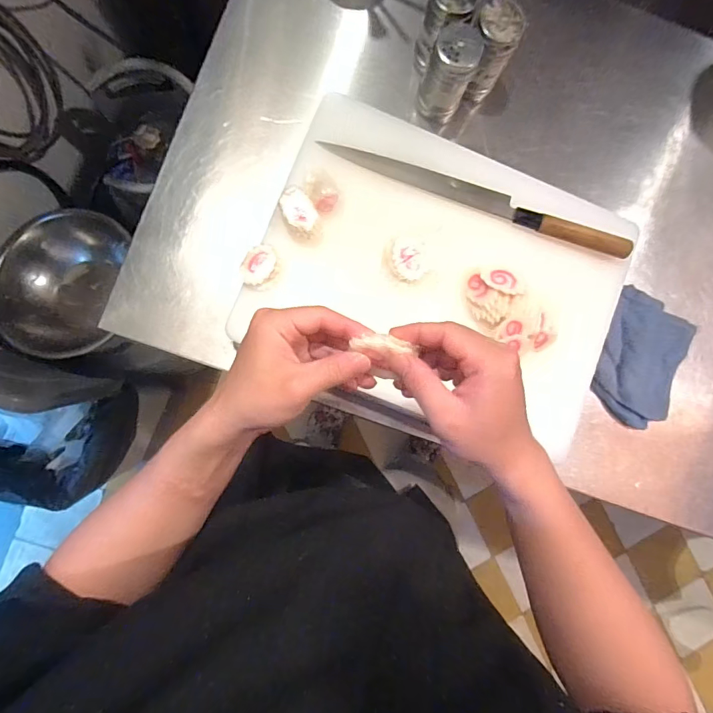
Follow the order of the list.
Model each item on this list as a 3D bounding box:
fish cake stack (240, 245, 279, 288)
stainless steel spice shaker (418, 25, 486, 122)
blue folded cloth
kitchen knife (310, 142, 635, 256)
[{"bbox_3d":[-0.100,-0.095,0.439,0.036,0.010,0.043,12,86,-4],"label":"fish cake stack"},{"bbox_3d":[0.105,-0.319,0.481,0.049,0.102,0.043,23,85,-3],"label":"stainless steel spice shaker"},{"bbox_3d":[0.354,0.005,0.516,0.105,0.021,0.158,18,85,-4],"label":"blue folded cloth"},{"bbox_3d":[0.138,-0.179,0.462,0.348,0.018,0.030,19,85,-3],"label":"kitchen knife"}]

